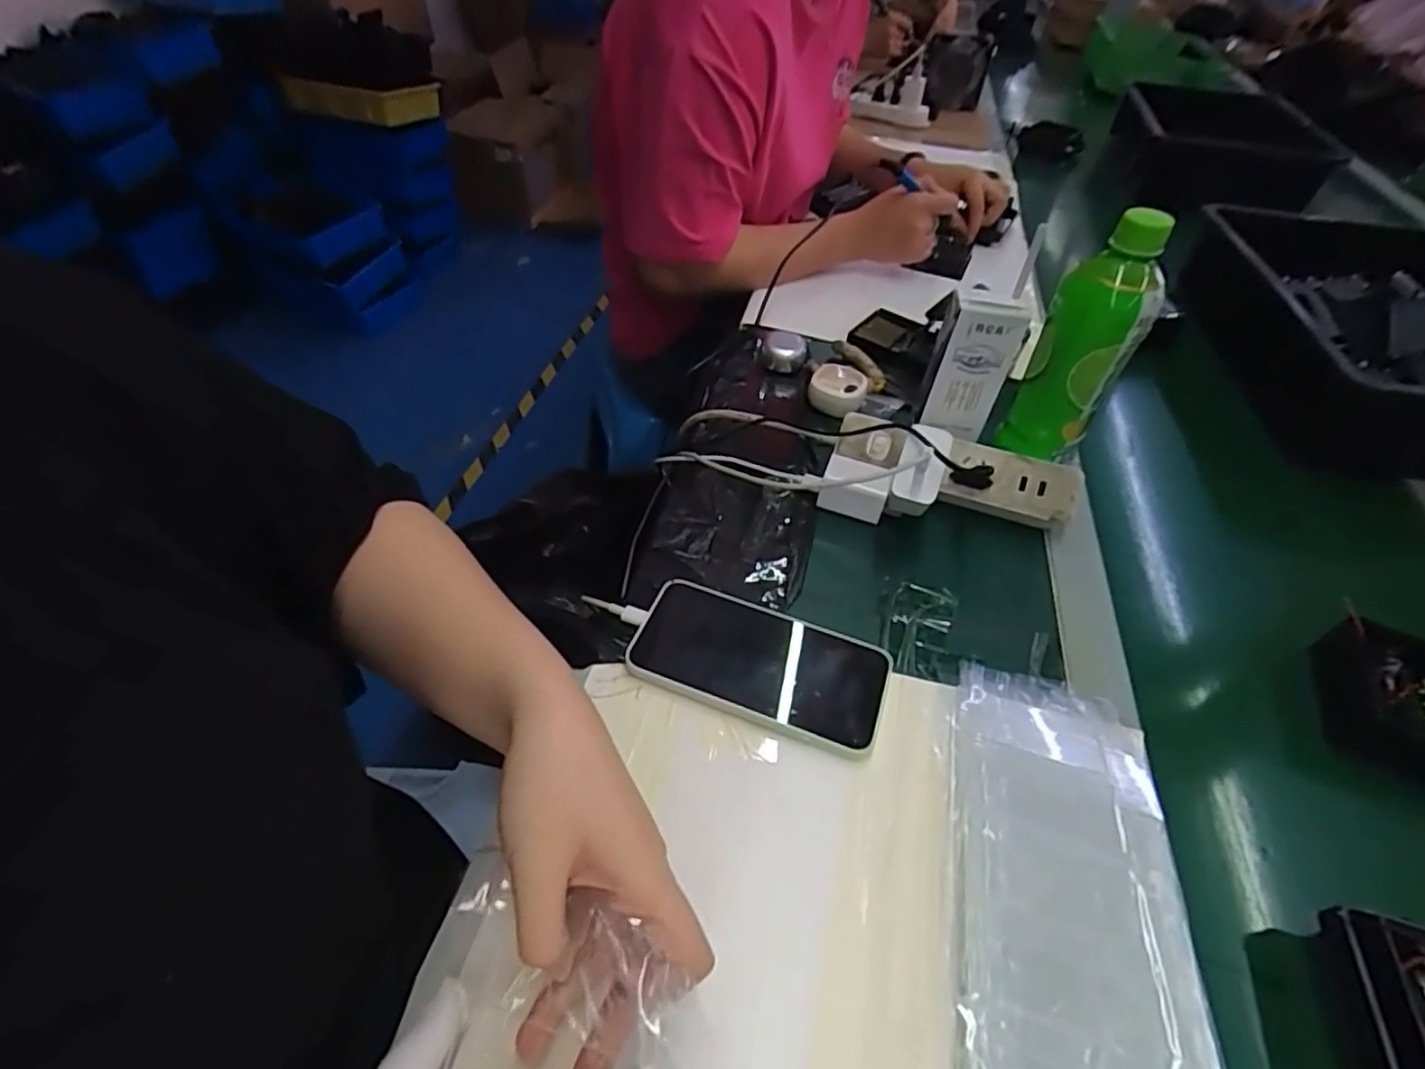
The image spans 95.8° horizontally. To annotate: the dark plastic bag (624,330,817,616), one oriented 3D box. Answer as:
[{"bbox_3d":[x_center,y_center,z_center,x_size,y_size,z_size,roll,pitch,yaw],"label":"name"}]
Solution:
[{"bbox_3d":[0.024,-0.076,0.542,0.124,0.023,0.322,4,47,9],"label":"dark plastic bag"}]

